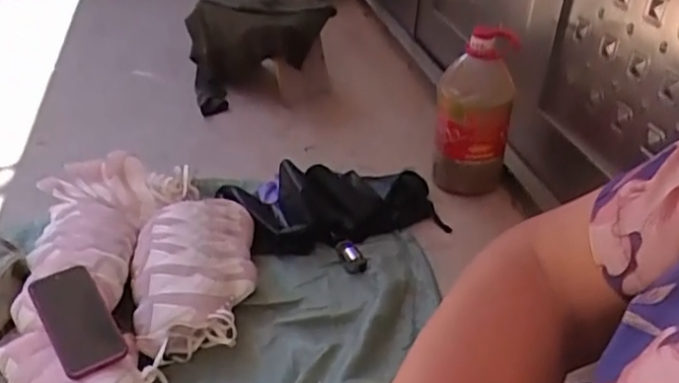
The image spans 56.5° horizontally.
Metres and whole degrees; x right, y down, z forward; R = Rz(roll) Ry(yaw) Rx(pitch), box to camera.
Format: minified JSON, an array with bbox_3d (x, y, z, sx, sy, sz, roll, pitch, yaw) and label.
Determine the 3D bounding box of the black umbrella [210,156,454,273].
[{"bbox_3d":[-0.001,0.039,1.291,0.447,0.090,0.261,-7,35,-17],"label":"black umbrella"}]

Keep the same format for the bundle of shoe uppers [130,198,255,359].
[{"bbox_3d":[-0.249,0.136,1.091,0.197,0.111,0.336,-2,34,-9],"label":"bundle of shoe uppers"}]

